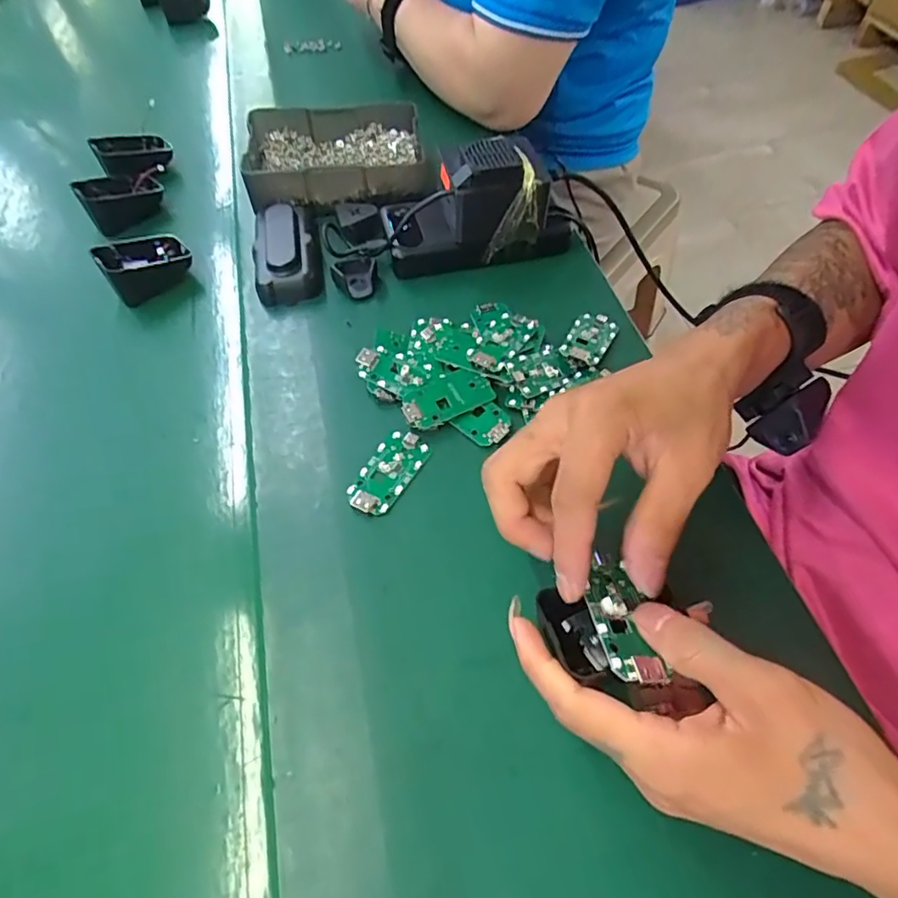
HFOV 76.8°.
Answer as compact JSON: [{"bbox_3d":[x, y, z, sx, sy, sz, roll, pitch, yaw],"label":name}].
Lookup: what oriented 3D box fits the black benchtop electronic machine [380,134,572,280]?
[{"bbox_3d":[0.021,-0.201,0.452,0.152,0.070,0.071,-7,58,-2],"label":"black benchtop electronic machine"}]

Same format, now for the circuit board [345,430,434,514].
[{"bbox_3d":[-0.038,0.014,0.360,0.031,0.006,0.062,27,63,19],"label":"circuit board"}]

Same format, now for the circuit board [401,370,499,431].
[{"bbox_3d":[-0.002,-0.036,0.386,0.063,0.010,0.031,-24,60,-12],"label":"circuit board"}]

